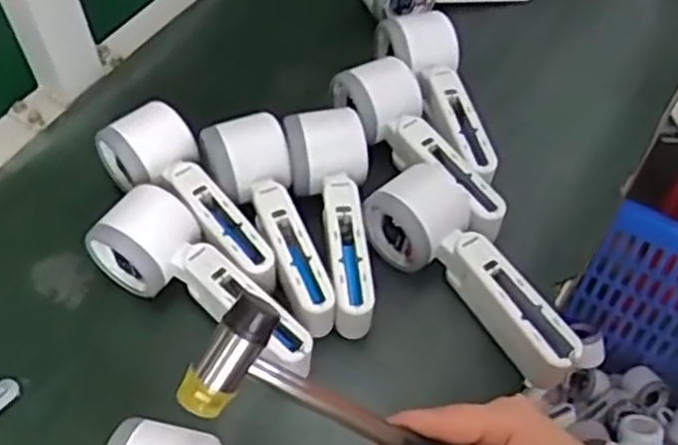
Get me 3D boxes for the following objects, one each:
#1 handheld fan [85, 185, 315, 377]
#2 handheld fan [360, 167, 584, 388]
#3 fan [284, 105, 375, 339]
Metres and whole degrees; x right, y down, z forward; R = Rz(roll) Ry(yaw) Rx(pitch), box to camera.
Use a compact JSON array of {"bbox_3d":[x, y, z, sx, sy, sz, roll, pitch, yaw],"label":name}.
[{"bbox_3d":[-0.078,0.037,0.472,0.162,0.060,0.053,28,58,16],"label":"handheld fan"},{"bbox_3d":[0.089,0.027,0.478,0.063,0.048,0.163,-35,63,-24],"label":"handheld fan"},{"bbox_3d":[-0.003,-0.003,0.504,0.058,0.048,0.167,-5,54,-4],"label":"fan"}]

